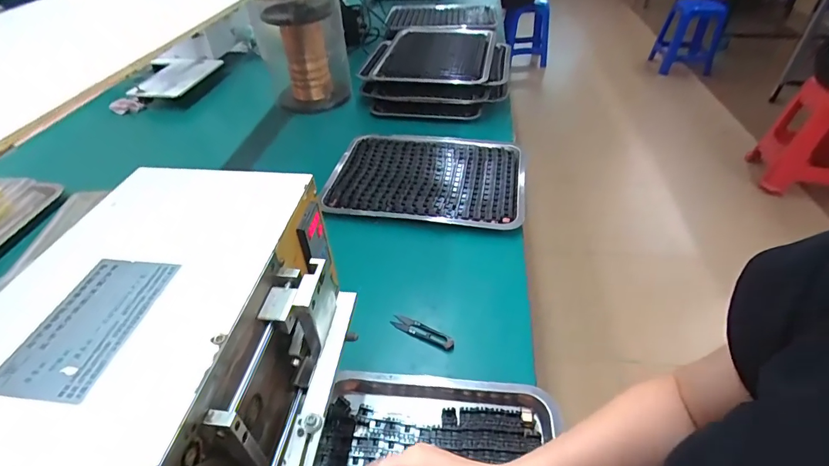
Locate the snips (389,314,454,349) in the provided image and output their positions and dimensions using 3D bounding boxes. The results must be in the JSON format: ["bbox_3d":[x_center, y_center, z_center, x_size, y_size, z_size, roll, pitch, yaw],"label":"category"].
[{"bbox_3d":[0.011,0.141,0.600,0.094,0.014,0.018,19,46,22],"label":"snips"}]

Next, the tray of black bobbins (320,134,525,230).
[{"bbox_3d":[0.022,-0.124,0.865,0.387,0.023,0.286,7,42,10],"label":"tray of black bobbins"}]

